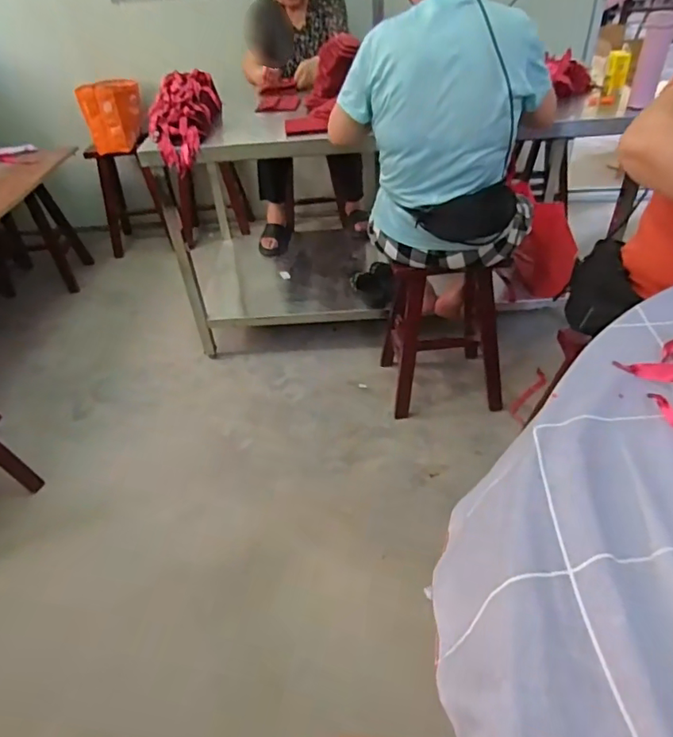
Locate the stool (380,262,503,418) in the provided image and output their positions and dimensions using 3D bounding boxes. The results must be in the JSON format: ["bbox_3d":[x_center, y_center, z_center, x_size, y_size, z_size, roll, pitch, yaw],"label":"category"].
[{"bbox_3d":[0.338,-0.124,1.646,0.351,0.496,0.266,-4,39,1],"label":"stool"}]

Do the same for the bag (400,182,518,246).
[{"bbox_3d":[0.324,-0.386,1.320,0.266,0.134,0.044,-10,40,-6],"label":"bag"}]

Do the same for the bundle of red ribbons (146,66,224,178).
[{"bbox_3d":[-0.471,-0.773,1.603,0.168,0.127,0.402,-1,56,5],"label":"bundle of red ribbons"}]

